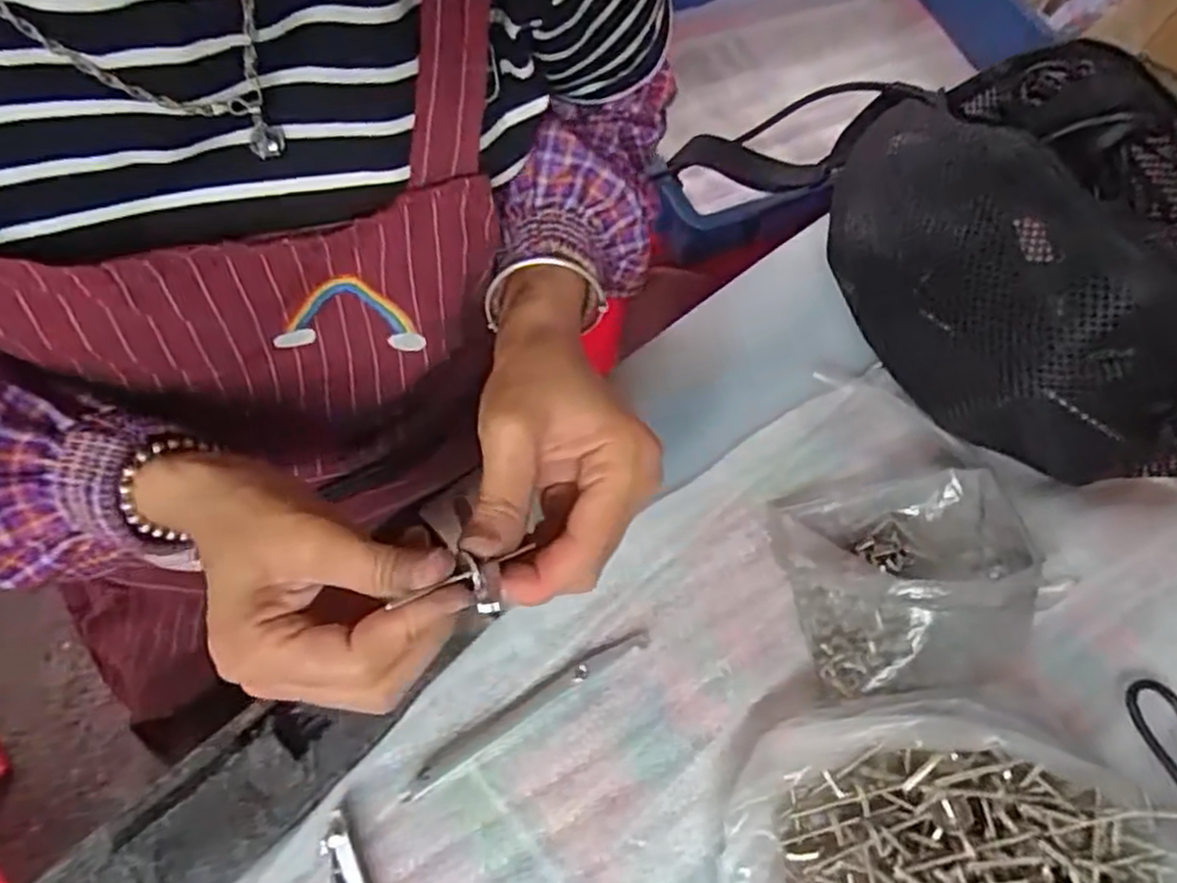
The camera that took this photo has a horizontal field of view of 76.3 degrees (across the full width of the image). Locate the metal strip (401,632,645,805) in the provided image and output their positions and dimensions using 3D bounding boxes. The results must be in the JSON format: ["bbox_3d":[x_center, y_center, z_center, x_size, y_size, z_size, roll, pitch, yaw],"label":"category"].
[{"bbox_3d":[-0.026,0.121,0.339,0.124,0.009,0.014,-31,72,-16],"label":"metal strip"}]

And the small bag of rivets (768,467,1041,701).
[{"bbox_3d":[0.151,0.061,0.357,0.108,0.040,0.106,-4,66,-6],"label":"small bag of rivets"}]

